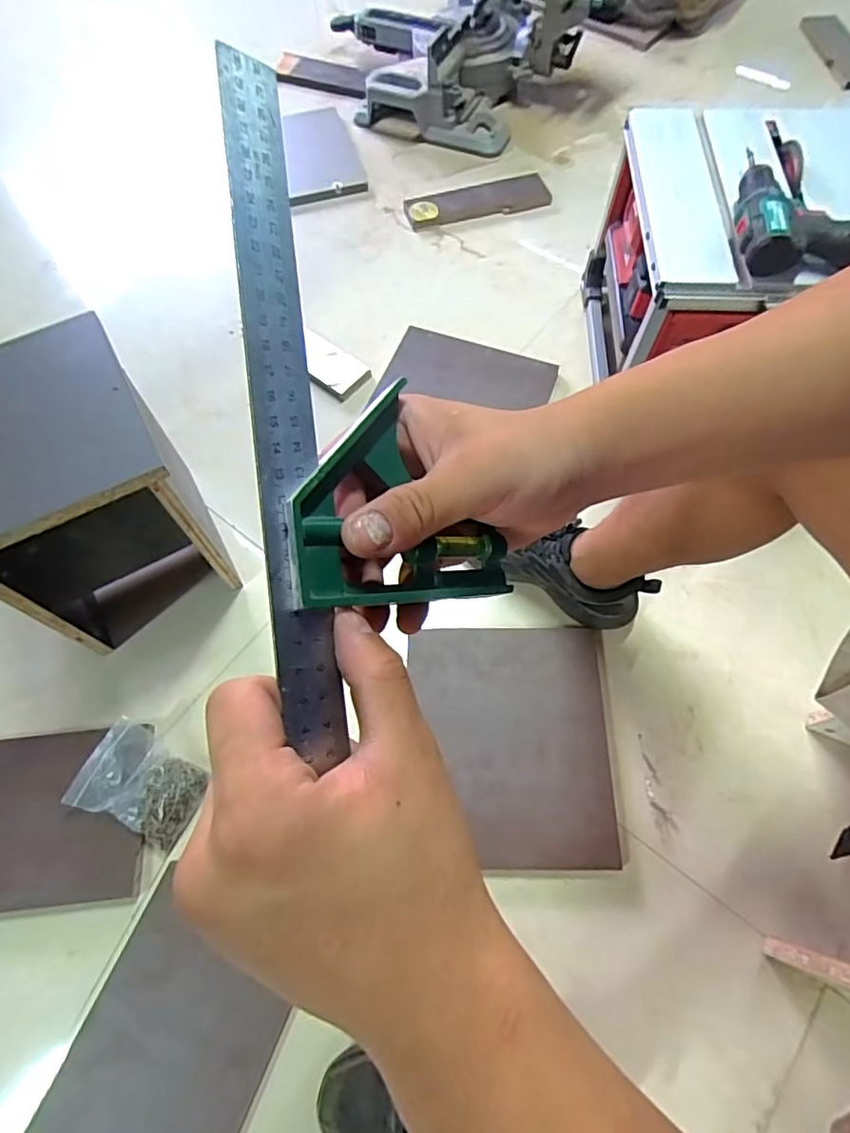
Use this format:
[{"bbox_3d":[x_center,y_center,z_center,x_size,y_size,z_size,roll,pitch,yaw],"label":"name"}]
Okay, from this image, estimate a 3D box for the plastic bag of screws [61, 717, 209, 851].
[{"bbox_3d":[-0.349,0.268,0.714,0.133,0.057,0.111,23,68,11],"label":"plastic bag of screws"}]

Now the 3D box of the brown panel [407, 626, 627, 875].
[{"bbox_3d":[0.119,0.224,0.737,0.257,0.016,0.295,0,69,-6],"label":"brown panel"}]

